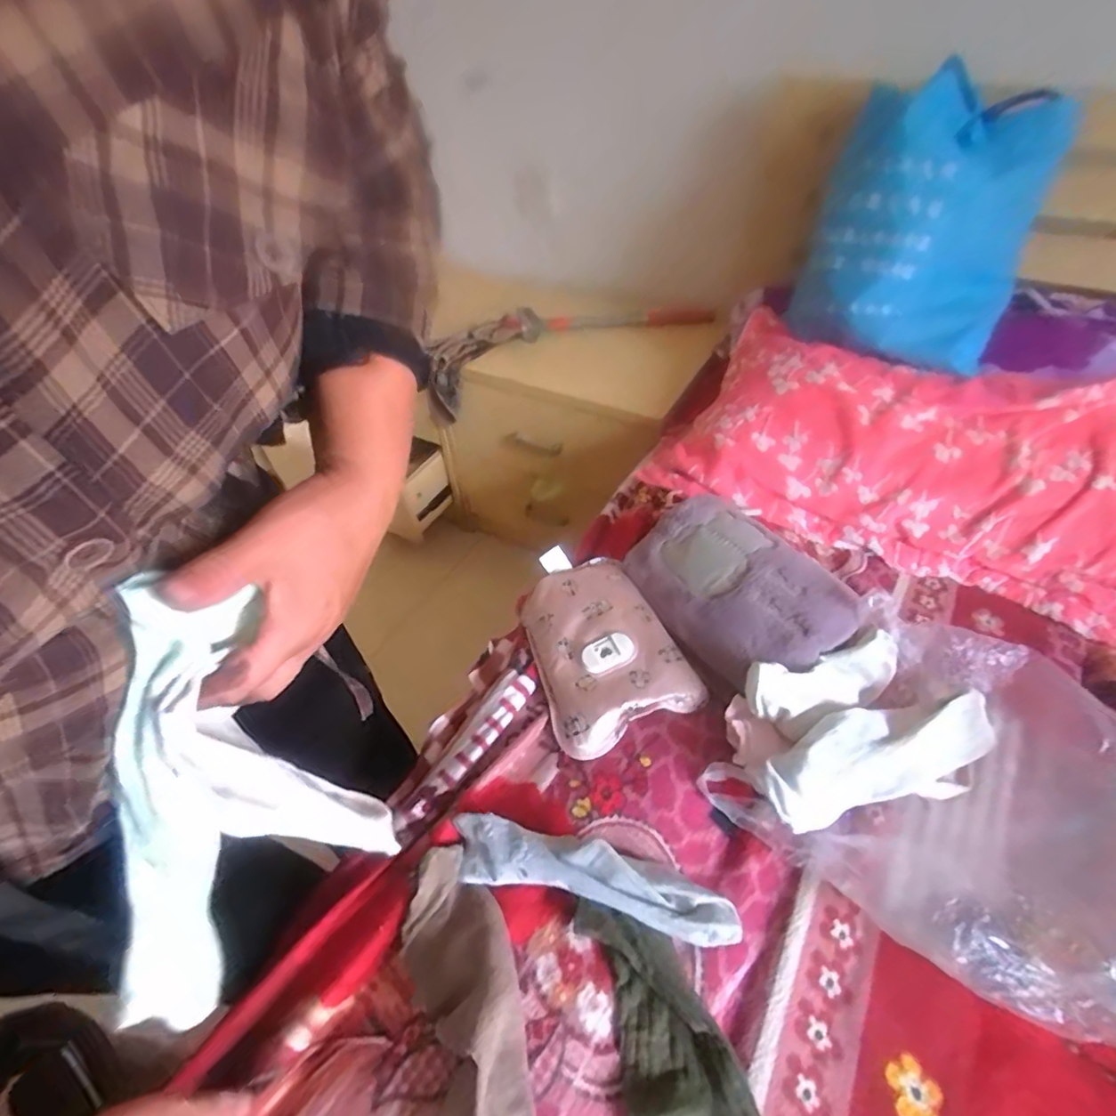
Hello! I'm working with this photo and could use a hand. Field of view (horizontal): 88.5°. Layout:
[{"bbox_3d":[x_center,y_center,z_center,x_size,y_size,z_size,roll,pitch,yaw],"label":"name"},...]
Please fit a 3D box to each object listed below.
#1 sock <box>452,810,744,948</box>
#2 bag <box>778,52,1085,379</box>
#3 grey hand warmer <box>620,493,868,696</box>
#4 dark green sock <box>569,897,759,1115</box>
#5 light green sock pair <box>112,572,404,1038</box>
[{"bbox_3d":[0.022,0.262,0.474,0.245,0.045,0.051,6,50,17],"label":"sock"},{"bbox_3d":[0.469,-0.446,0.781,0.256,0.270,0.232,11,51,20],"label":"bag"},{"bbox_3d":[0.196,0.026,0.643,0.176,0.051,0.253,-30,50,-16],"label":"grey hand warmer"},{"bbox_3d":[0.086,0.358,0.380,0.078,0.032,0.257,-21,48,-8],"label":"dark green sock"},{"bbox_3d":[-0.172,0.117,0.261,0.141,0.219,0.047,-30,31,-23],"label":"light green sock pair"}]

